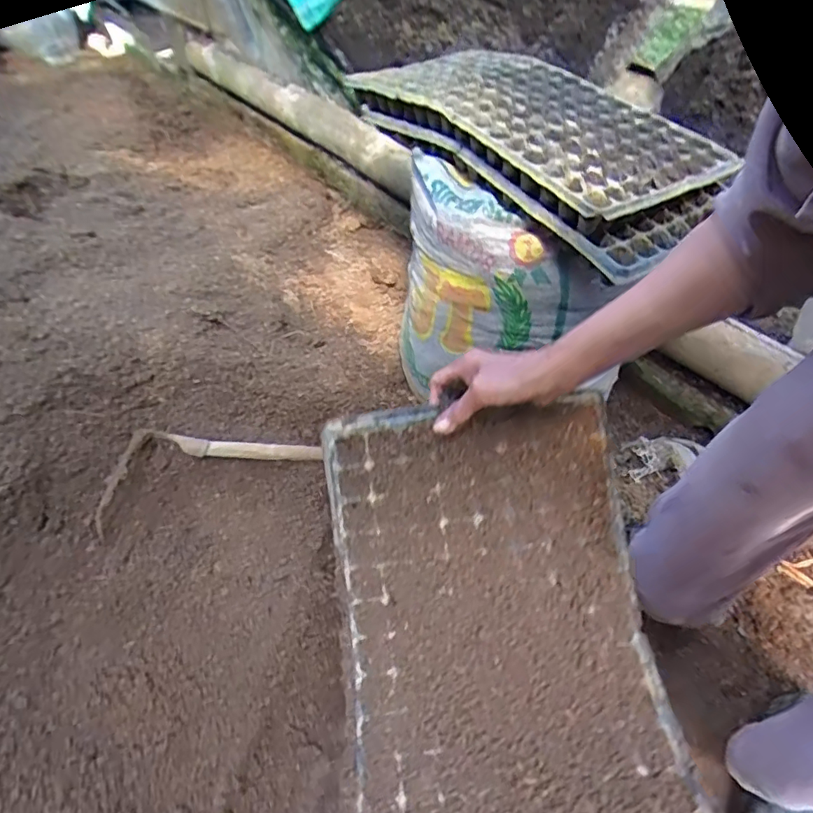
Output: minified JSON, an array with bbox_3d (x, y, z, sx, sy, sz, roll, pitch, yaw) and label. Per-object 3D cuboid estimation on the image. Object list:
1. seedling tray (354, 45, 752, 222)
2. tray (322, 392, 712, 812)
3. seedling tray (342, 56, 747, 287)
[{"bbox_3d":[0.163,-0.412,0.732,0.271,0.042,0.501,-28,58,-21],"label":"seedling tray"},{"bbox_3d":[0.079,0.219,0.422,0.271,0.127,0.468,-3,52,-4],"label":"tray"},{"bbox_3d":[0.174,-0.380,0.729,0.268,0.074,0.521,-29,58,-22],"label":"seedling tray"}]

